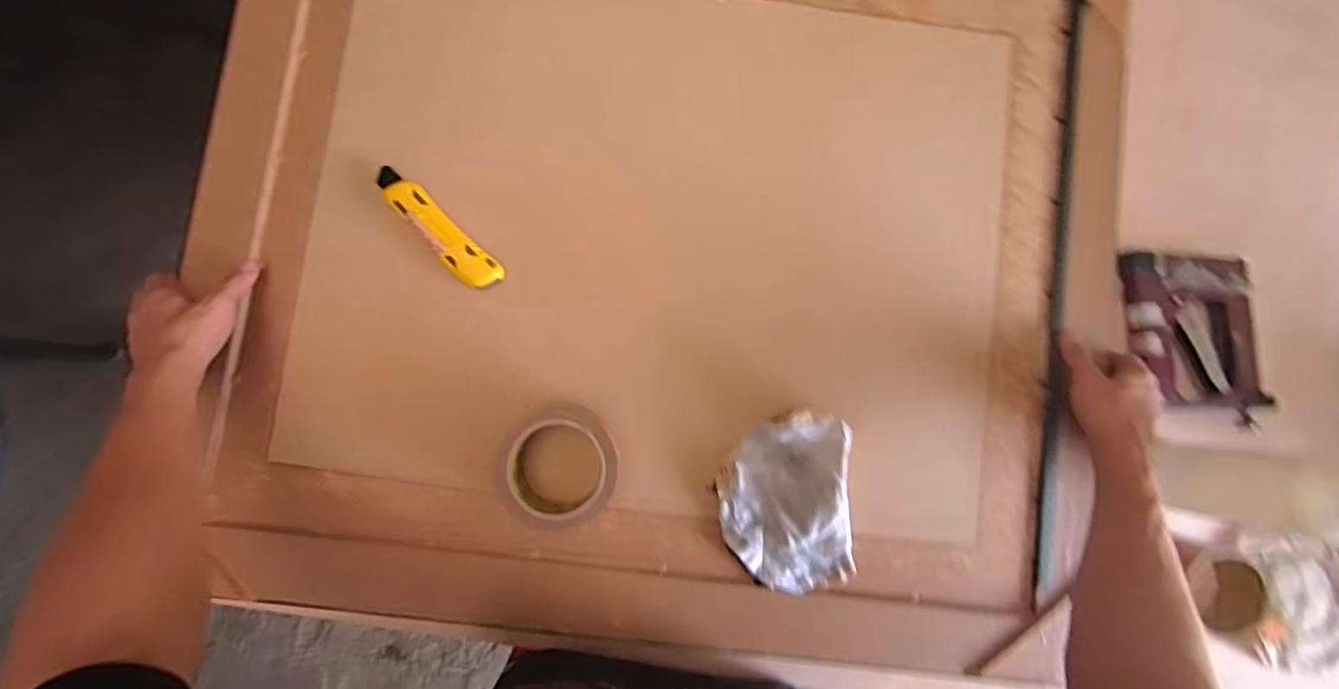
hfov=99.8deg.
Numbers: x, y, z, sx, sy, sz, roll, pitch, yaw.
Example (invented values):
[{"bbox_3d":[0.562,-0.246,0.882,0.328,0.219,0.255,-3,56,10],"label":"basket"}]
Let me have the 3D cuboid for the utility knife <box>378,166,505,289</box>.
[{"bbox_3d":[-0.217,-0.107,0.527,0.147,0.020,0.034,44,83,1],"label":"utility knife"}]

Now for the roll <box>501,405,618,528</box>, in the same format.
[{"bbox_3d":[-0.097,0.105,0.496,0.101,0.055,0.105,0,84,-4],"label":"roll"}]

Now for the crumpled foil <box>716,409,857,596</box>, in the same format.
[{"bbox_3d":[0.107,0.145,0.517,0.116,0.032,0.158,0,84,-4],"label":"crumpled foil"}]

